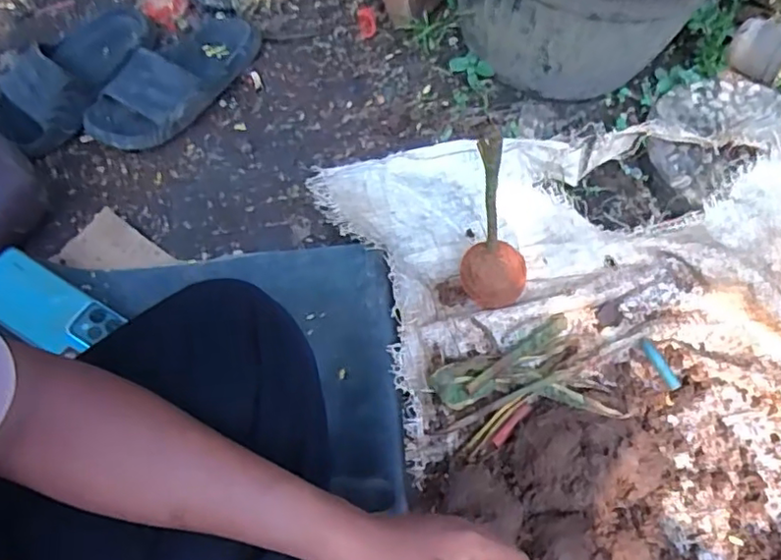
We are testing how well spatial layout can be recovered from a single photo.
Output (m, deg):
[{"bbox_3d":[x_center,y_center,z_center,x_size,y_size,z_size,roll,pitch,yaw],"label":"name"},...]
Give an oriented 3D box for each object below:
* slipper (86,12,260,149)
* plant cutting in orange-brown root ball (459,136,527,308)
[{"bbox_3d":[-0.293,-0.286,0.838,0.121,0.066,0.270,32,66,16],"label":"slipper"},{"bbox_3d":[0.115,-0.047,0.634,0.070,0.223,0.070,-10,62,-6],"label":"plant cutting in orange-brown root ball"}]

